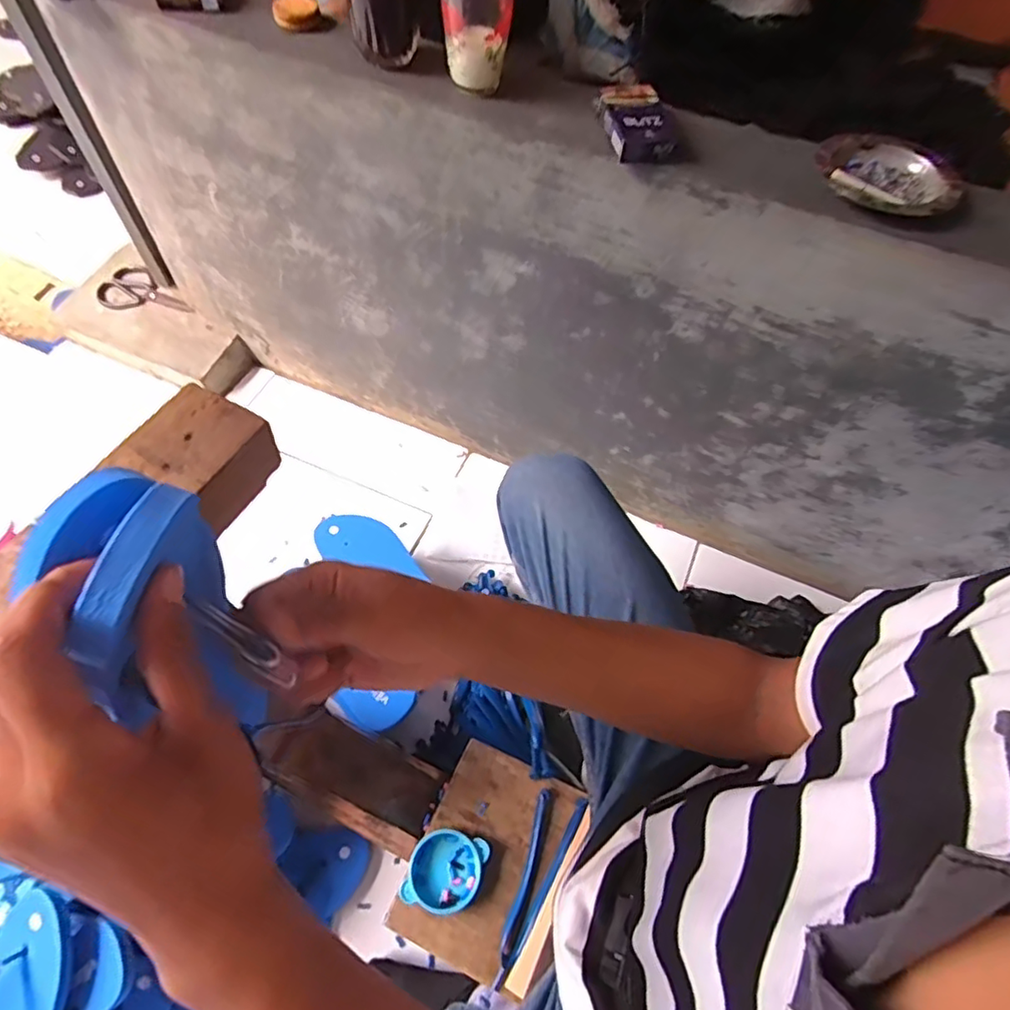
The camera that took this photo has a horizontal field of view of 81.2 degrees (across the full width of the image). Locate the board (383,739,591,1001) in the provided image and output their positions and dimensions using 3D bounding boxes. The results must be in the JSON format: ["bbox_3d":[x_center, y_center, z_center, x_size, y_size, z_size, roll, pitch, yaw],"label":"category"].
[{"bbox_3d":[-0.011,0.369,0.615,0.151,0.020,0.193,24,62,11],"label":"board"}]

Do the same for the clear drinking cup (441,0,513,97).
[{"bbox_3d":[-0.026,-0.450,0.548,0.066,0.089,0.064,-1,60,-3],"label":"clear drinking cup"}]

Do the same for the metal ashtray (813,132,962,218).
[{"bbox_3d":[0.333,-0.283,0.514,0.111,0.025,0.112,1,60,-2],"label":"metal ashtray"}]

